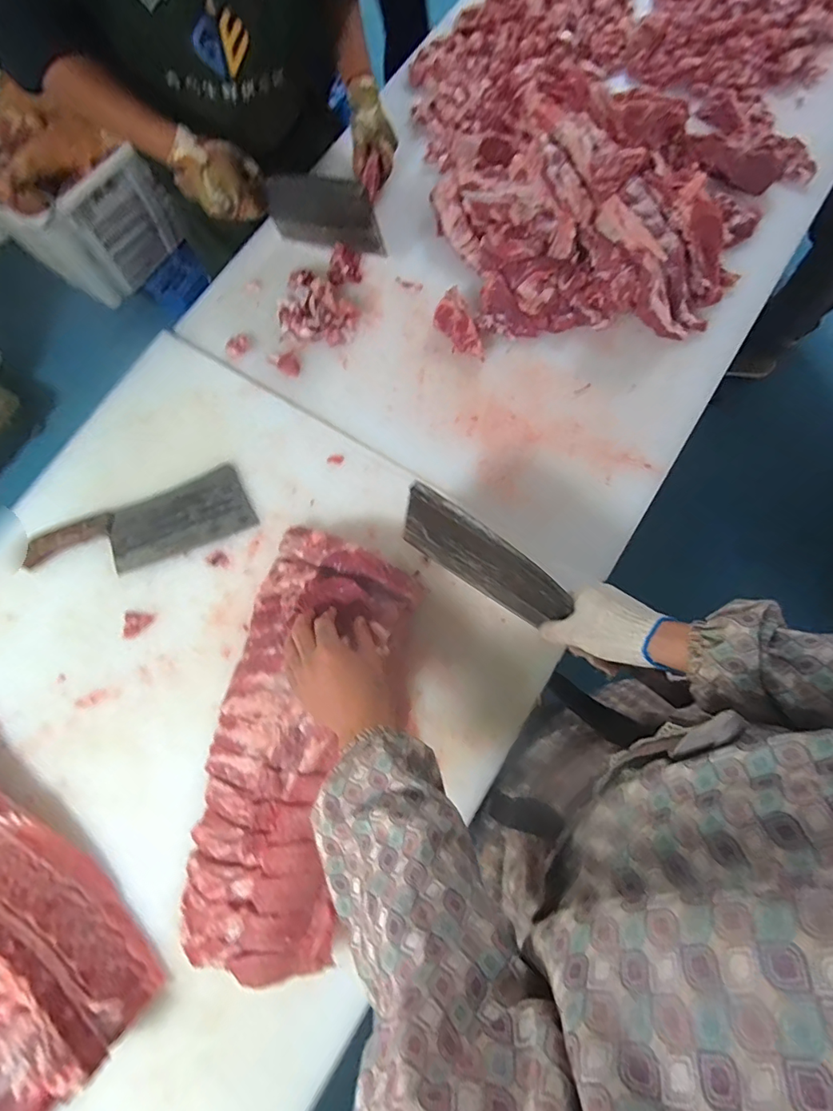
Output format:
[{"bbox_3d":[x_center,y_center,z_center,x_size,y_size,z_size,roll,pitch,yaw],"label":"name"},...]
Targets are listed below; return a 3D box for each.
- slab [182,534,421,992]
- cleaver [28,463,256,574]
[{"bbox_3d":[-0.150,0.219,0.603,0.204,0.071,0.505,12,77,4],"label":"slab"},{"bbox_3d":[-0.398,-0.033,0.715,0.310,0.021,0.103,-24,78,-4],"label":"cleaver"}]

